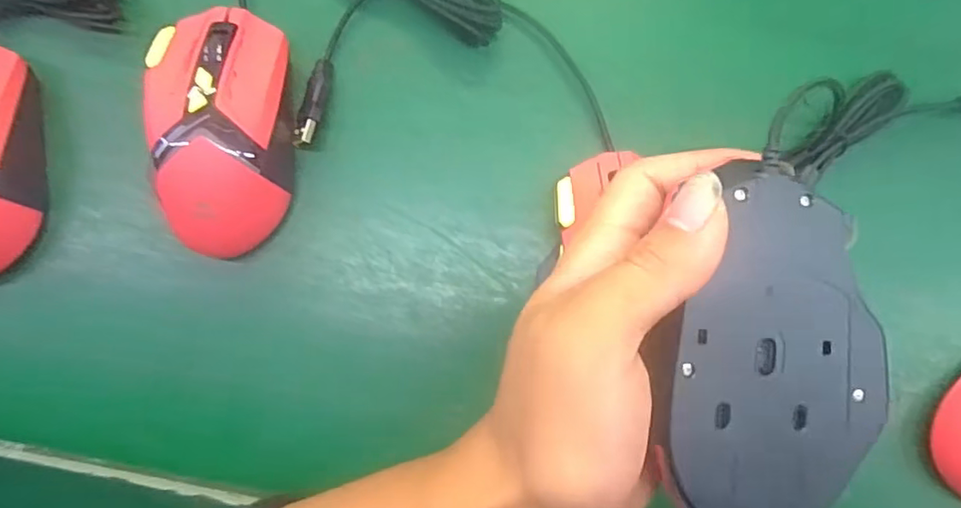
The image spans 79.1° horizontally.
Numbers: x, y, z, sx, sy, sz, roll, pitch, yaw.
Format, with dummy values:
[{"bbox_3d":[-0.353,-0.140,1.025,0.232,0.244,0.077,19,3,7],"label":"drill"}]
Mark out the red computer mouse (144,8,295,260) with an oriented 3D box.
[{"bbox_3d":[-0.132,-0.063,0.290,0.077,0.042,0.126,-6,88,3],"label":"red computer mouse"}]

